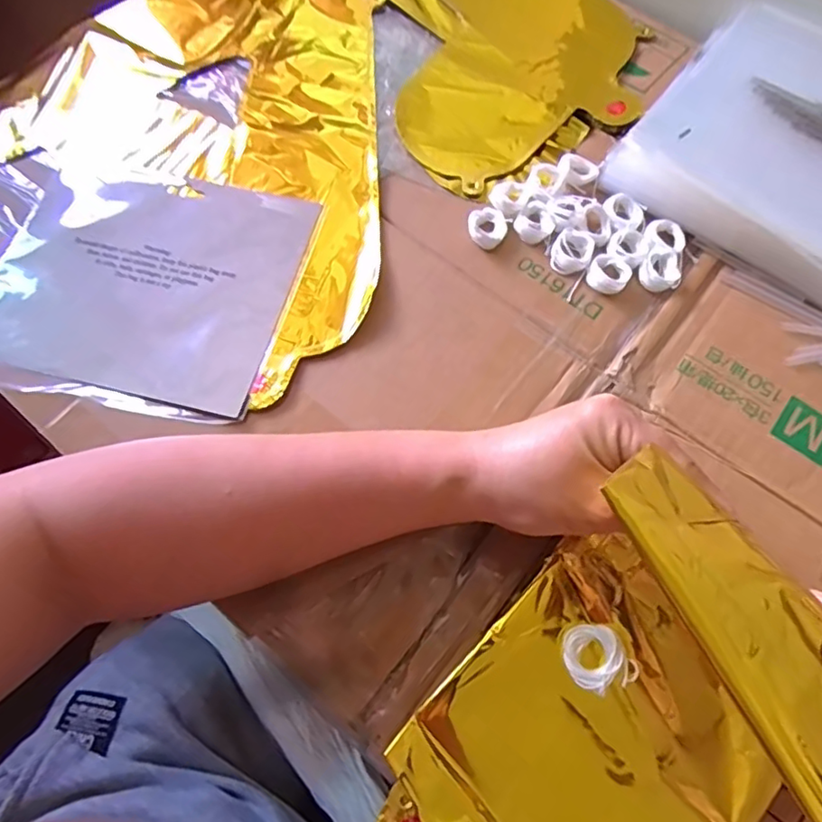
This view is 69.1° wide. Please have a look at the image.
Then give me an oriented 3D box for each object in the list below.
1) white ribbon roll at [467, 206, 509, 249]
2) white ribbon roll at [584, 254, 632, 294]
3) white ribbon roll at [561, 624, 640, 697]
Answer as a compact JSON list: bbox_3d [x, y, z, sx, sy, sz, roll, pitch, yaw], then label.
[{"bbox_3d":[0.052,-0.125,0.405,0.025,0.011,0.029,28,69,11],"label":"white ribbon roll"},{"bbox_3d":[0.130,-0.090,0.392,0.026,0.008,0.028,0,66,-1],"label":"white ribbon roll"},{"bbox_3d":[0.094,0.126,0.303,0.029,0.009,0.035,-32,70,-14],"label":"white ribbon roll"}]

